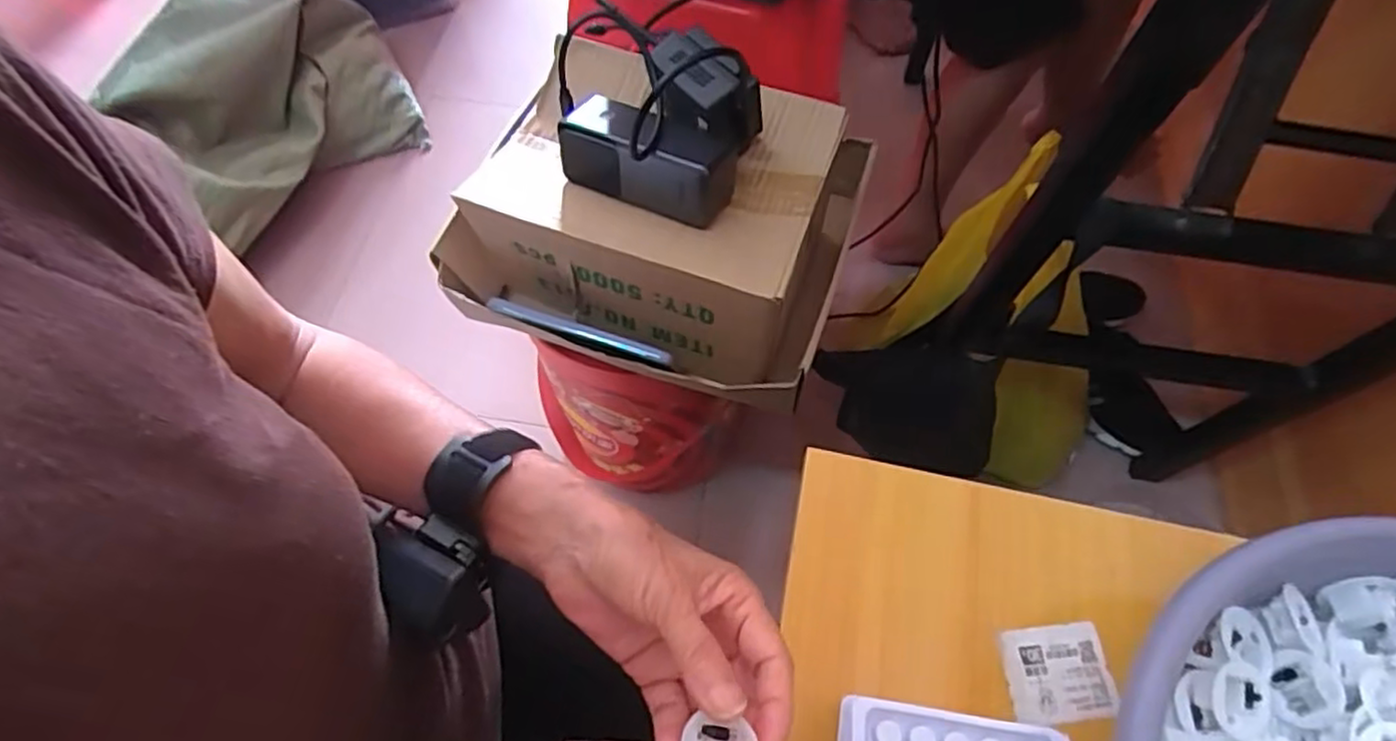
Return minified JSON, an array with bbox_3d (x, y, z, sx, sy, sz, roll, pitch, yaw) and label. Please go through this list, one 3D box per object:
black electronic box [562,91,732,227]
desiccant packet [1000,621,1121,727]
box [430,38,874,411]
[{"bbox_3d":[-0.039,-0.160,0.537,0.129,0.057,0.048,21,64,11],"label":"black electronic box"},{"bbox_3d":[0.201,0.169,0.399,0.057,0.004,0.049,-5,62,-3],"label":"desiccant packet"},{"bbox_3d":[-0.047,-0.129,0.623,0.324,0.138,0.238,16,63,8],"label":"box"}]

